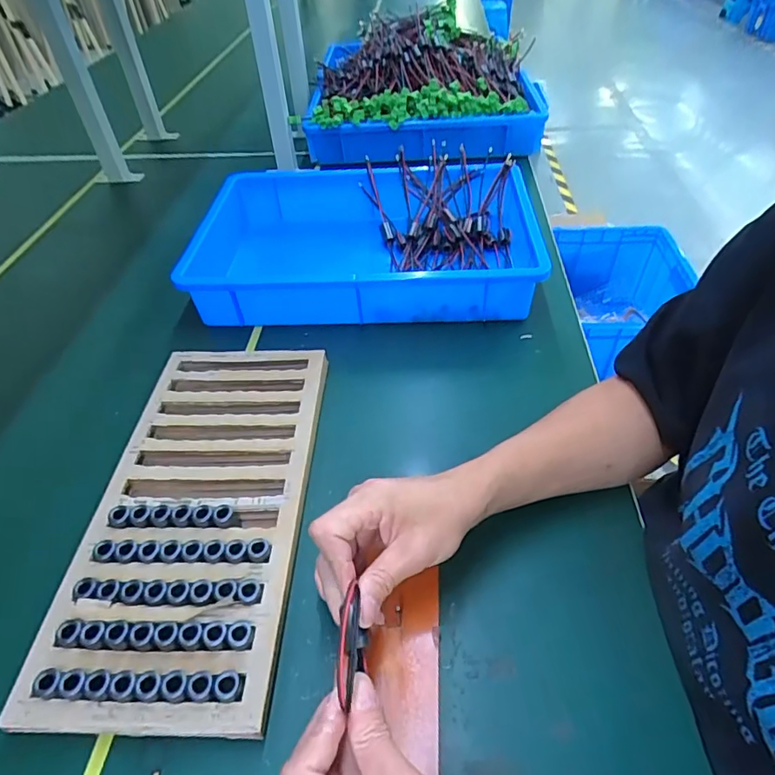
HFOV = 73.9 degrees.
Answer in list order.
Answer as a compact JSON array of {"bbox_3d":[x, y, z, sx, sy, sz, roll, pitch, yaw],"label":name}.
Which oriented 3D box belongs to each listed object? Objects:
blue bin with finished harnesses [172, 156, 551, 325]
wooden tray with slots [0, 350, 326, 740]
[{"bbox_3d":[-0.024,-0.192,0.694,0.428,0.091,0.276,-1,46,2],"label":"blue bin with finished harnesses"},{"bbox_3d":[-0.160,0.097,0.459,0.173,0.036,0.352,0,46,3],"label":"wooden tray with slots"}]

